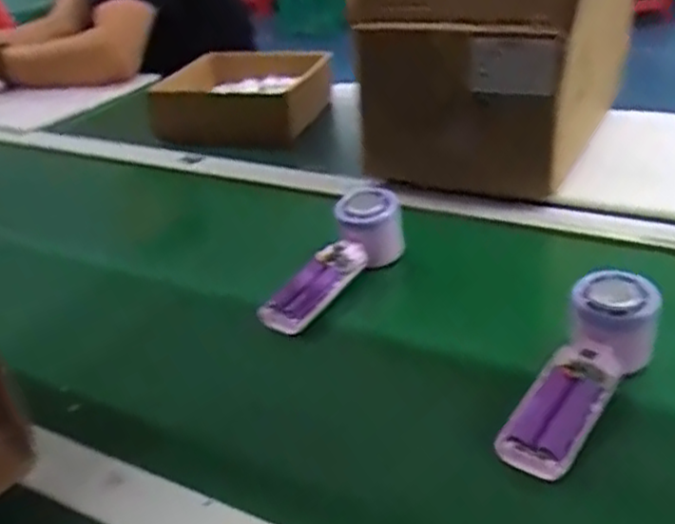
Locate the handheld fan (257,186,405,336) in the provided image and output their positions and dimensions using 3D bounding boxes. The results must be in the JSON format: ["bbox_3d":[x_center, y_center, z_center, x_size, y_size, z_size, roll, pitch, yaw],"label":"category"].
[{"bbox_3d":[-0.002,0.000,0.644,0.058,0.055,0.177,20,53,33],"label":"handheld fan"}]

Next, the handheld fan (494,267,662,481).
[{"bbox_3d":[0.167,0.074,0.487,0.053,0.039,0.173,21,54,34],"label":"handheld fan"}]

